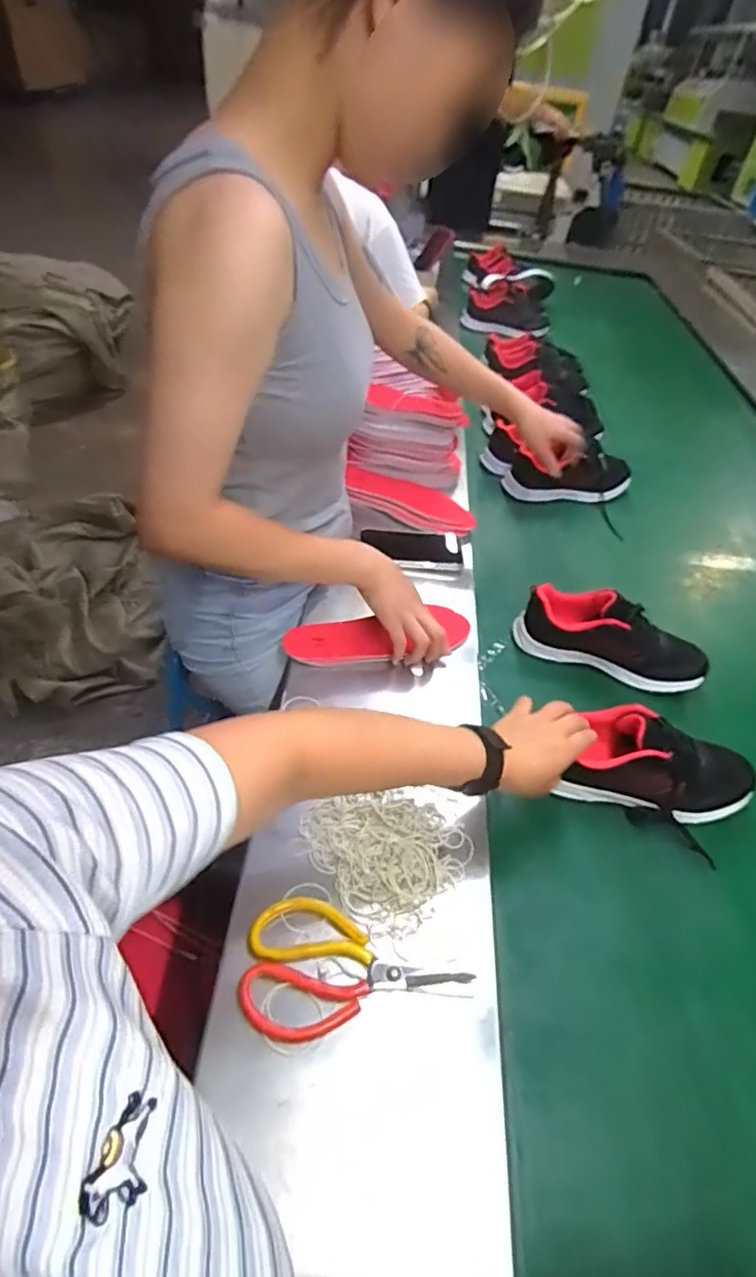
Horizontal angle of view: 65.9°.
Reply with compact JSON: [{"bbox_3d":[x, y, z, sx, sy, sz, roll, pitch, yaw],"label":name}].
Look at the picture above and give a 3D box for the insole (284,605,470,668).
[{"bbox_3d":[0.005,-0.001,0.776,0.250,0.026,0.079,-10,48,-16],"label":"insole"}]

